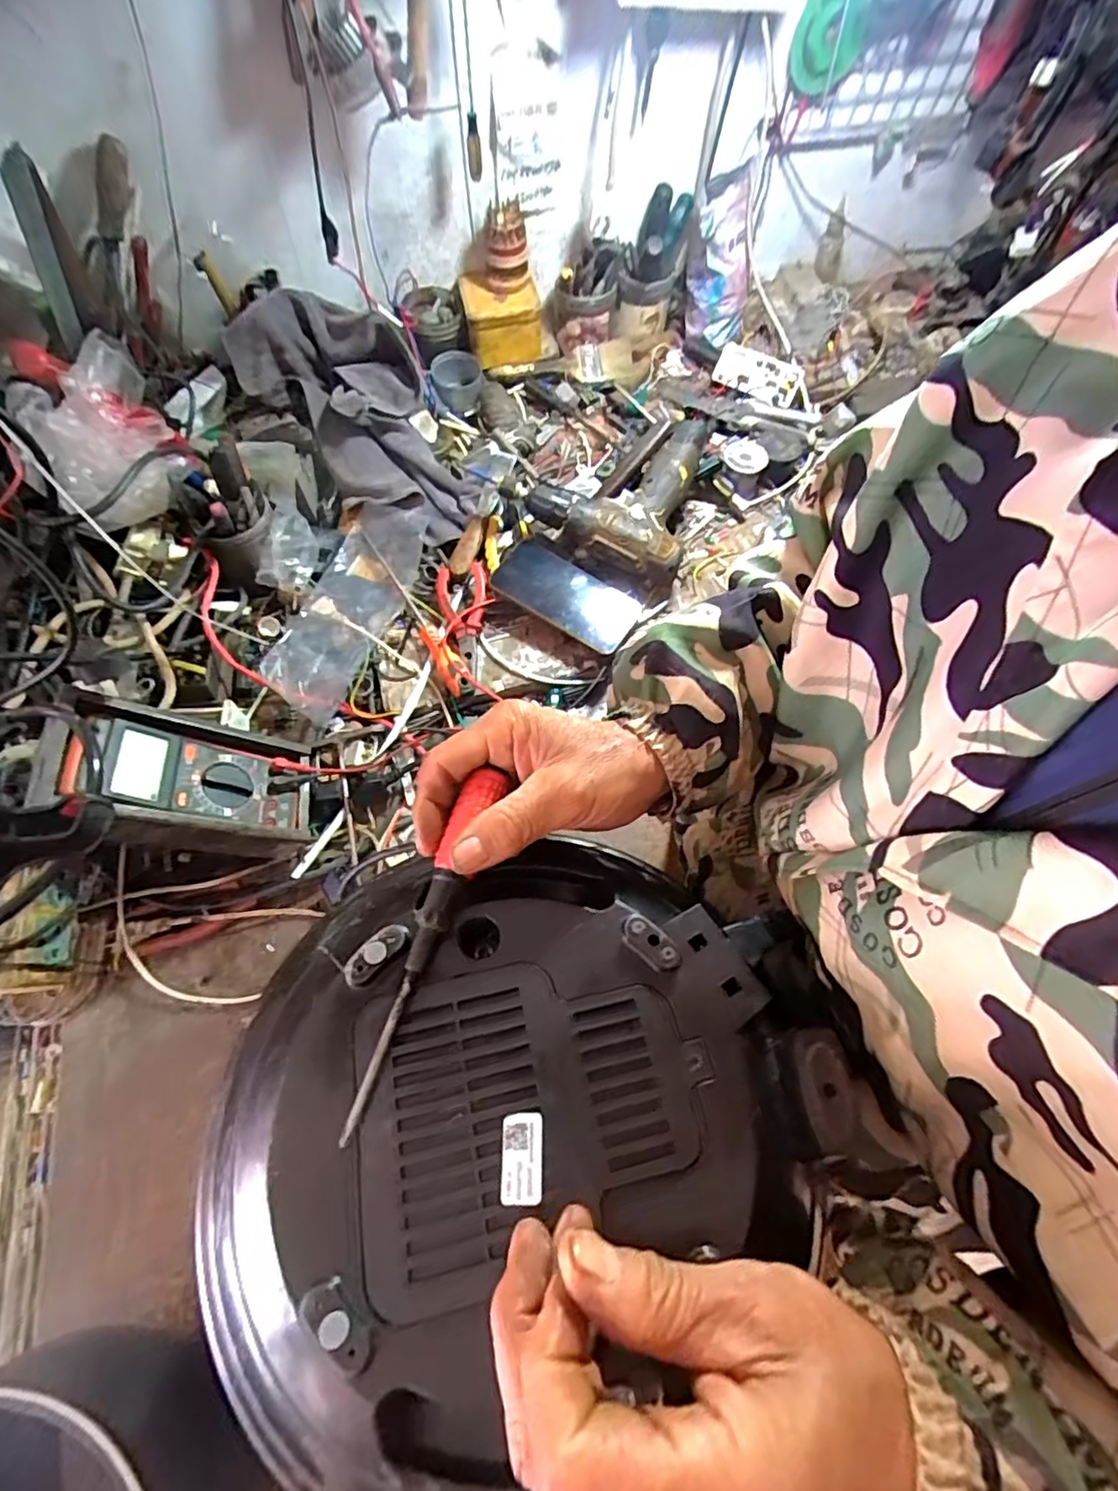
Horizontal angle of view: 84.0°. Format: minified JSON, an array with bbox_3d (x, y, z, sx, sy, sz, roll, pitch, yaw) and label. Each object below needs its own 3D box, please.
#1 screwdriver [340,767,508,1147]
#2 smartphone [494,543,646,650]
[{"bbox_3d":[-0.062,0.088,0.291,0.022,0.024,0.164,16,68,5],"label":"screwdriver"},{"bbox_3d":[0.007,-0.169,0.694,0.159,0.012,0.082,32,61,4],"label":"smartphone"}]

